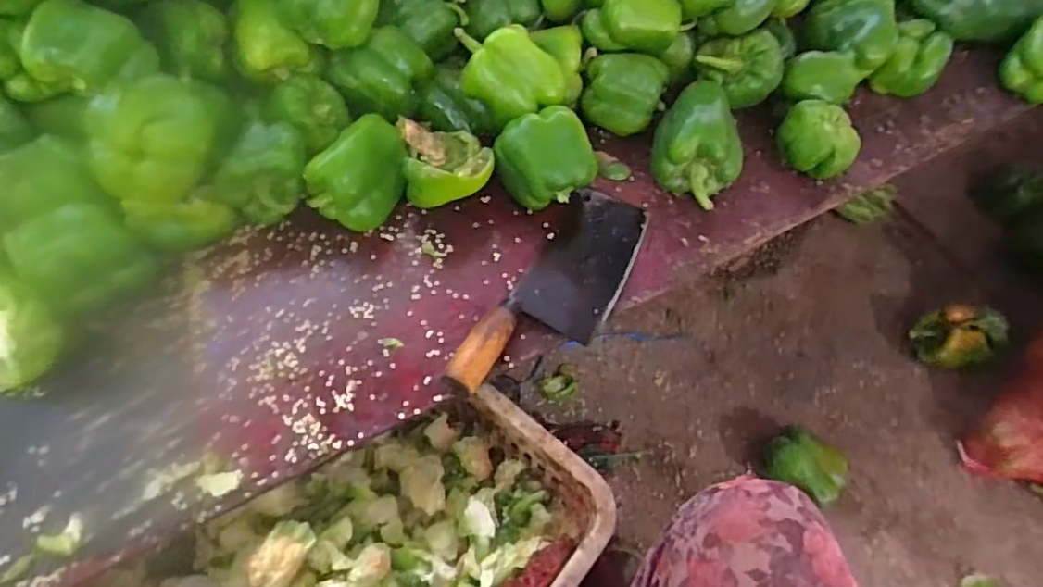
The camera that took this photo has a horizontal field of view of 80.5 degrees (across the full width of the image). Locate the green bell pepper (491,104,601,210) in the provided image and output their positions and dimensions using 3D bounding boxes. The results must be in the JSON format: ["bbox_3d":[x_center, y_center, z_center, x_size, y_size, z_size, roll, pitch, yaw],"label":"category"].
[{"bbox_3d":[0.024,-0.127,0.618,0.082,0.090,0.079,2,58,-3],"label":"green bell pepper"}]

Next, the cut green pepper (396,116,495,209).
[{"bbox_3d":[-0.075,-0.135,0.623,0.088,0.058,0.109,-8,59,-8],"label":"cut green pepper"}]

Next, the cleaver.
[{"bbox_3d":[0.040,-0.006,0.580,0.089,0.031,0.266,27,61,13],"label":"cleaver"}]

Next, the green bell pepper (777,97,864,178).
[{"bbox_3d":[0.325,-0.165,0.681,0.077,0.068,0.069,0,58,-3],"label":"green bell pepper"}]

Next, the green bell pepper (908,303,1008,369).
[{"bbox_3d":[0.623,0.061,0.884,0.069,0.095,0.097,-27,63,-18],"label":"green bell pepper"}]

